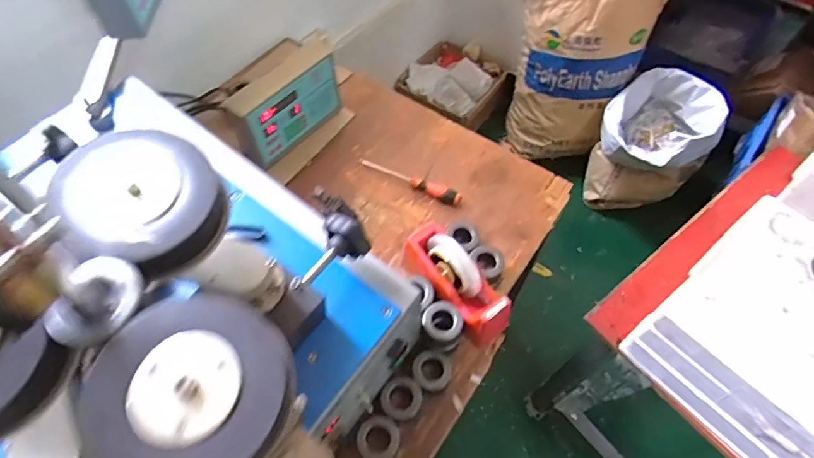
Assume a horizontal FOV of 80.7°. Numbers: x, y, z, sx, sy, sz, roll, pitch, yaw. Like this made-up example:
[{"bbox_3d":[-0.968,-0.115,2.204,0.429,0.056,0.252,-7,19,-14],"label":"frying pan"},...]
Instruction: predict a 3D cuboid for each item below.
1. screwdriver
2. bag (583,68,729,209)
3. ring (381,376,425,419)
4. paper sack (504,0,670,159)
[{"bbox_3d":[0.006,-0.099,0.940,0.215,0.030,0.030,27,60,15],"label":"screwdriver"},{"bbox_3d":[0.775,-0.258,1.558,0.309,0.375,0.309,39,64,21],"label":"bag"},{"bbox_3d":[-0.007,0.252,0.714,0.062,0.030,0.056,-31,63,-20],"label":"ring"},{"bbox_3d":[0.527,-0.529,1.559,0.380,0.597,0.241,25,59,14],"label":"paper sack"}]

